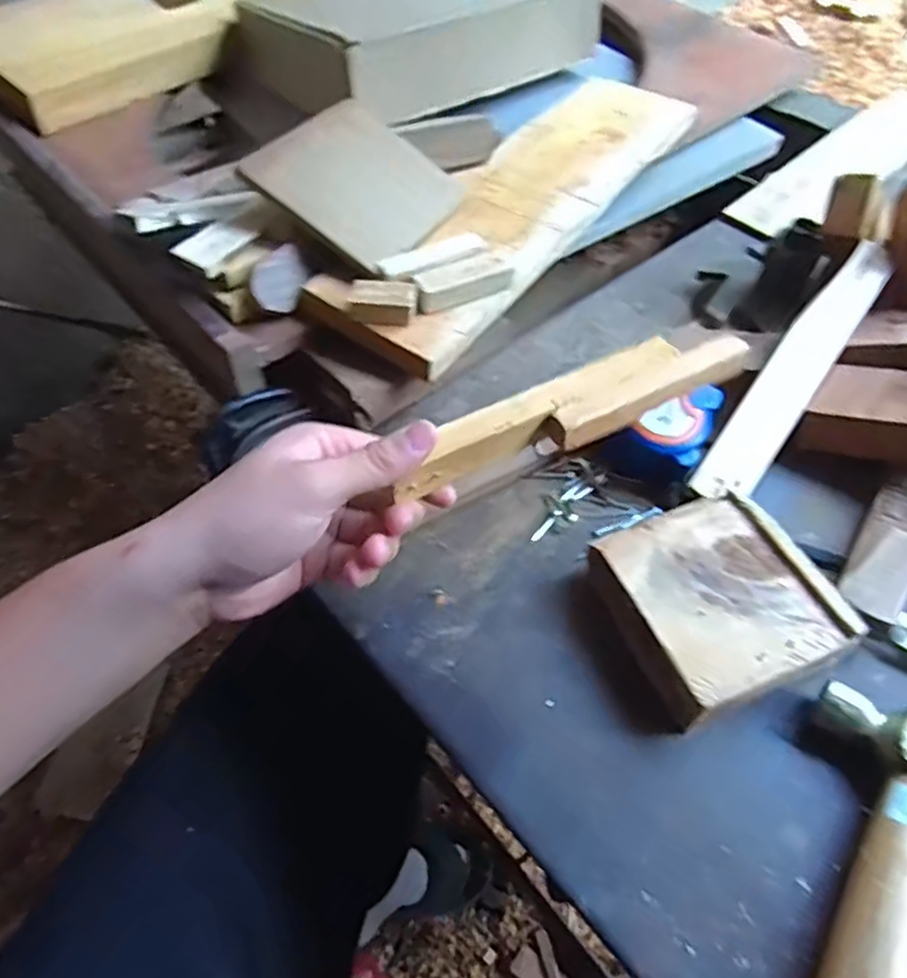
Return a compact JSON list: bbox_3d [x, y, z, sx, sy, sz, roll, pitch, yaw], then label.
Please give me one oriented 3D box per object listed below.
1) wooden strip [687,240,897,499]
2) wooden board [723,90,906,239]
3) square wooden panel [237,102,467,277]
[{"bbox_3d":[0.214,-0.076,0.444,0.034,0.005,0.210,35,76,12],"label":"wooden strip"},{"bbox_3d":[0.366,-0.302,0.655,0.304,0.009,0.073,-38,65,-22],"label":"wooden board"},{"bbox_3d":[-0.063,-0.216,0.504,0.114,0.012,0.138,40,52,-12],"label":"square wooden panel"}]

